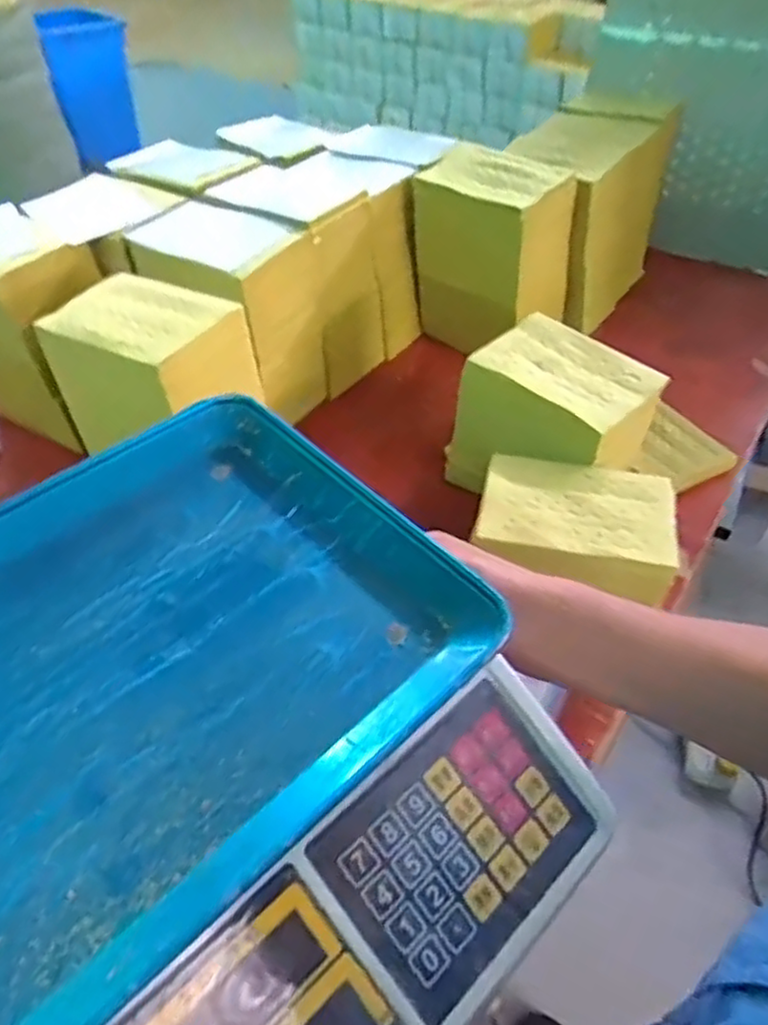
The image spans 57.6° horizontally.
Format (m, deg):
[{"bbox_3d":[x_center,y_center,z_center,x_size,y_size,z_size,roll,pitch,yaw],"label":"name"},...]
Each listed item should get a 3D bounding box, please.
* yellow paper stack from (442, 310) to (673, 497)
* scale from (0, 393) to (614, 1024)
[{"bbox_3d":[0.174,-0.097,0.740,0.160,0.145,0.123,30,52,25],"label":"yellow paper stack"},{"bbox_3d":[-0.101,0.121,0.326,0.319,0.098,0.322,-34,56,-30],"label":"scale"}]

